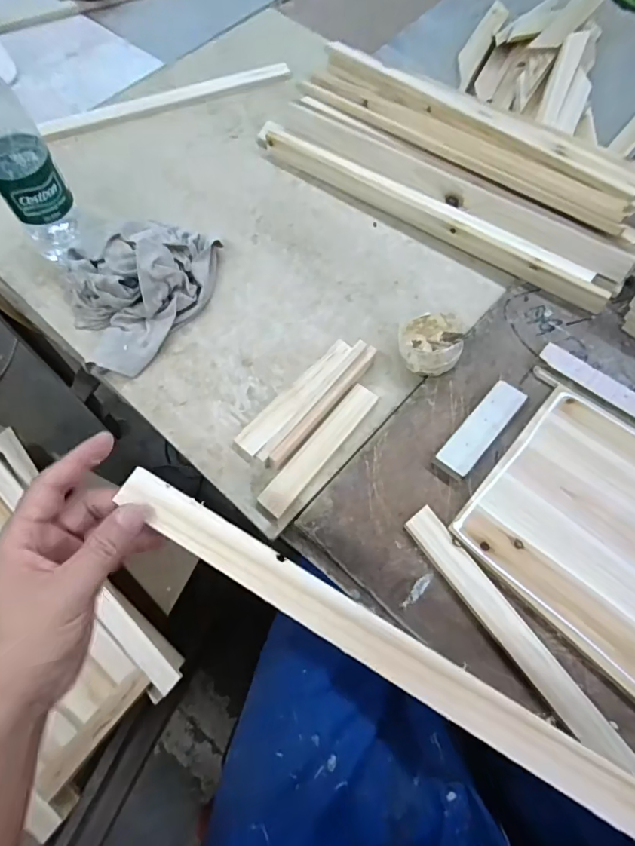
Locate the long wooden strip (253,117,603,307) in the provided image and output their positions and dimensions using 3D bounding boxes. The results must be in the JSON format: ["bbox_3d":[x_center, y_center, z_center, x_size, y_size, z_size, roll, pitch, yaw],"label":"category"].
[{"bbox_3d":[0.125,-0.261,0.572,0.464,0.027,0.043,33,71,14],"label":"long wooden strip"}]

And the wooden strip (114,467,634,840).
[{"bbox_3d":[0.050,0.142,0.287,0.402,0.009,0.028,30,71,8],"label":"wooden strip"}]

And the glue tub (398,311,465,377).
[{"bbox_3d":[0.118,-0.082,0.495,0.066,0.030,0.071,0,67,1],"label":"glue tub"}]

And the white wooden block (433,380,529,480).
[{"bbox_3d":[0.159,0.006,0.456,0.033,0.017,0.112,40,73,16],"label":"white wooden block"}]

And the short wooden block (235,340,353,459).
[{"bbox_3d":[-0.020,-0.028,0.475,0.028,0.018,0.155,40,73,16],"label":"short wooden block"}]

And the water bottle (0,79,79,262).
[{"bbox_3d":[-0.288,-0.252,0.449,0.061,0.223,0.055,-35,71,-13],"label":"water bottle"}]

